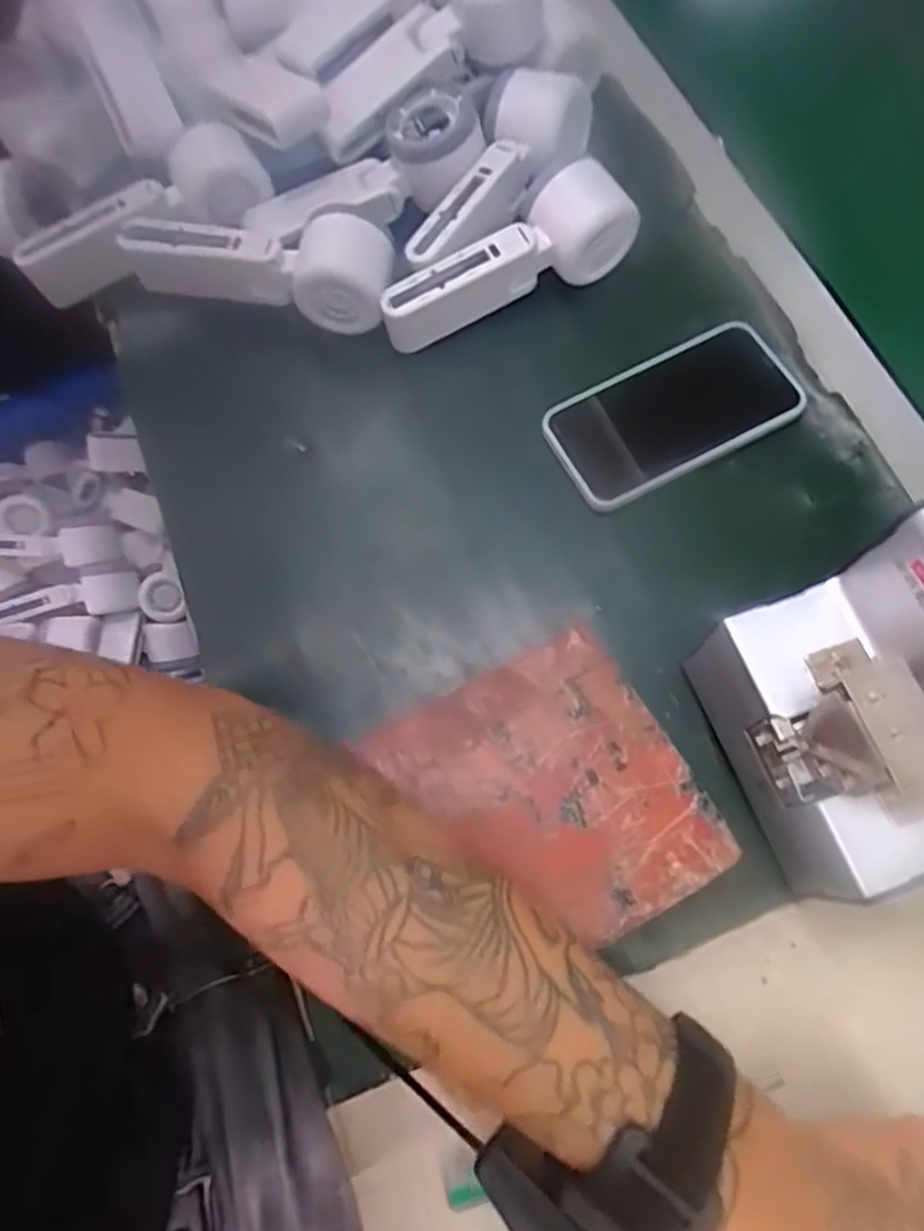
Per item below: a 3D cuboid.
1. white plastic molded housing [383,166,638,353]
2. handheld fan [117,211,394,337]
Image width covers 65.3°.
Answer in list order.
[{"bbox_3d":[0.026,-0.223,0.445,0.167,0.053,0.047,-26,70,-9],"label":"white plastic molded housing"},{"bbox_3d":[-0.126,-0.218,0.449,0.165,0.050,0.039,11,68,6],"label":"handheld fan"}]

